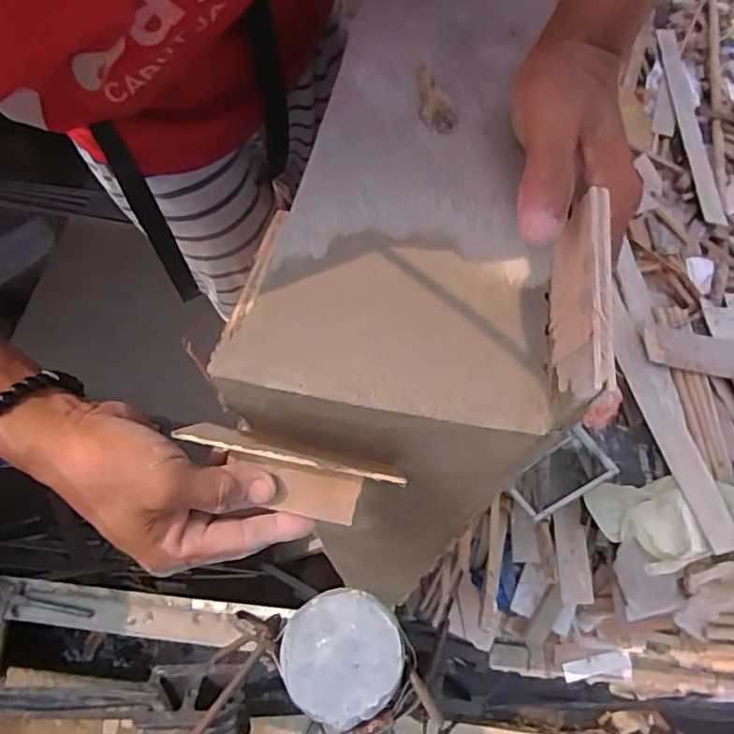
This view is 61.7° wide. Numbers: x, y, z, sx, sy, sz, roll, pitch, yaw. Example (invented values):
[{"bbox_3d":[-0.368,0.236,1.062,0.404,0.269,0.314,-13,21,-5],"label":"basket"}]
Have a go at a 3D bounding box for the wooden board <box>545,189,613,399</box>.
[{"bbox_3d":[0.095,-0.025,0.276,0.013,0.049,0.092,4,66,3],"label":"wooden board"}]

